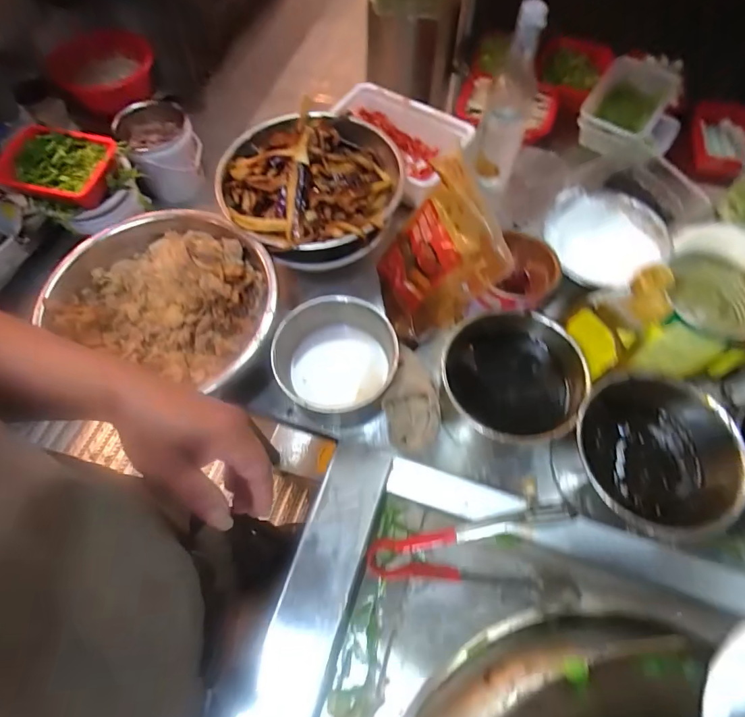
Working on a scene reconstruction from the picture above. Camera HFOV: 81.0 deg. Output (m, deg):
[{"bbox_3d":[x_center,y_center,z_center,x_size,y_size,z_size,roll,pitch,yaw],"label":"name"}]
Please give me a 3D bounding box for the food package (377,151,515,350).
[{"bbox_3d":[0.071,-0.112,0.528,0.034,0.190,0.158,-10,65,-38],"label":"food package"}]

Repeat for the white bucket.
[{"bbox_3d":[-0.705,-0.707,1.490,0.227,0.213,0.274,-25,67,-12],"label":"white bucket"}]

